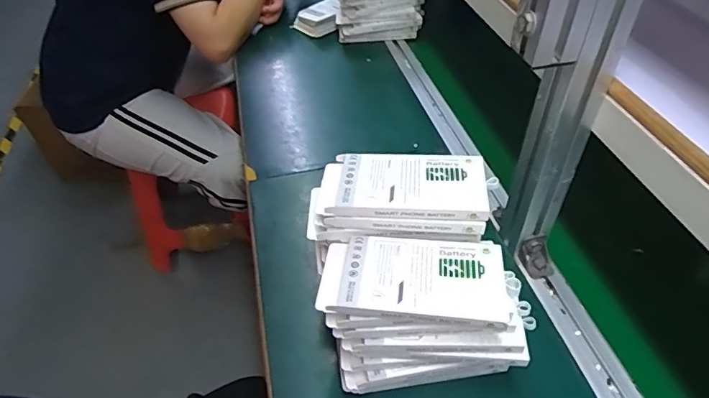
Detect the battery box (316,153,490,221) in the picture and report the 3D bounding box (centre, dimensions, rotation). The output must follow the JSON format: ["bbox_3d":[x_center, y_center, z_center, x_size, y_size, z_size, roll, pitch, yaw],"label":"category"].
[{"bbox_3d":[0.044,-0.015,0.432,0.149,0.015,0.077,5,46,6],"label":"battery box"}]

